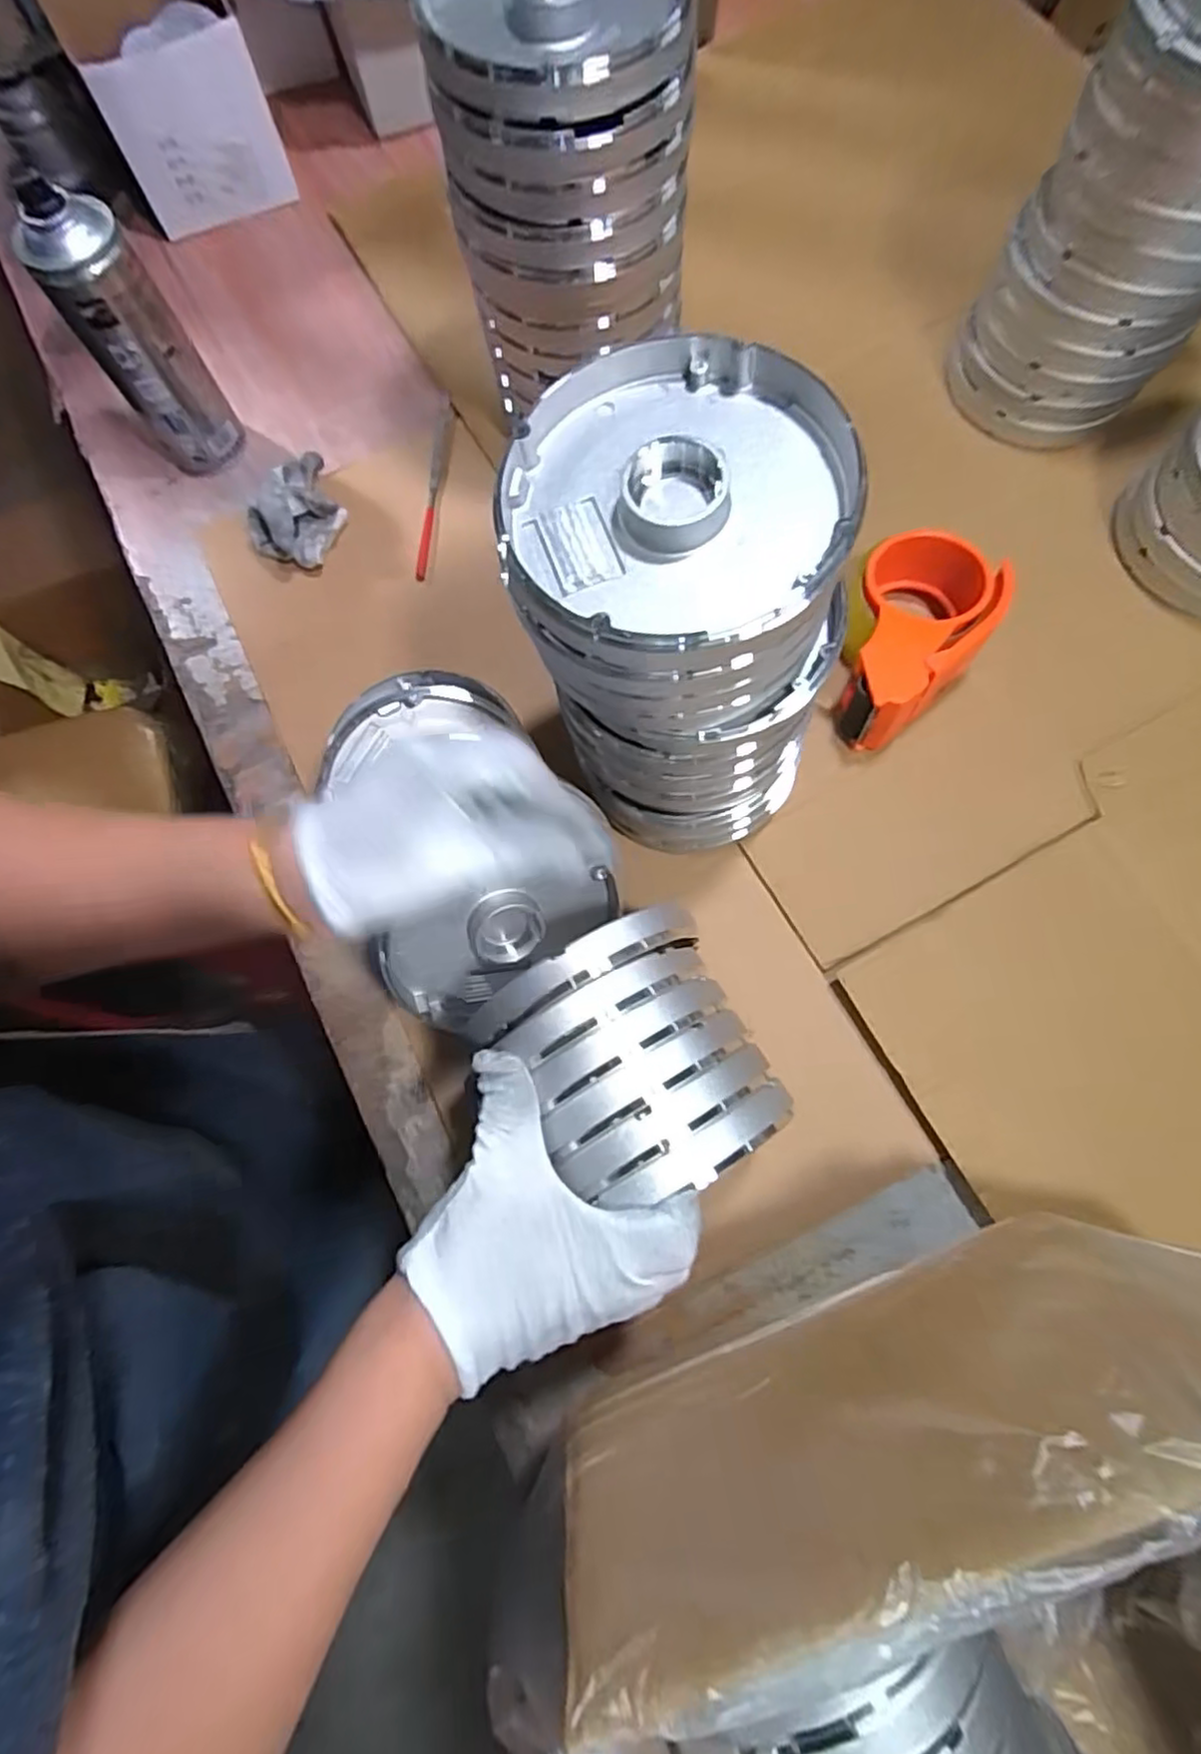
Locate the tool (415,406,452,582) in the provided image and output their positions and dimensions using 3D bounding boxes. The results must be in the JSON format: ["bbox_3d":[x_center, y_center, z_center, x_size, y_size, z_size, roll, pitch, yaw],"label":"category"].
[{"bbox_3d":[-0.133,-0.308,0.555,0.013,0.009,0.164,3,74,3],"label":"tool"}]

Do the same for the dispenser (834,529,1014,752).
[{"bbox_3d":[0.206,-0.156,0.472,0.093,0.065,0.138,26,78,9],"label":"dispenser"}]

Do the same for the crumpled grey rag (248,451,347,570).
[{"bbox_3d":[-0.231,-0.279,0.530,0.066,0.046,0.076,28,78,10],"label":"crumpled grey rag"}]

